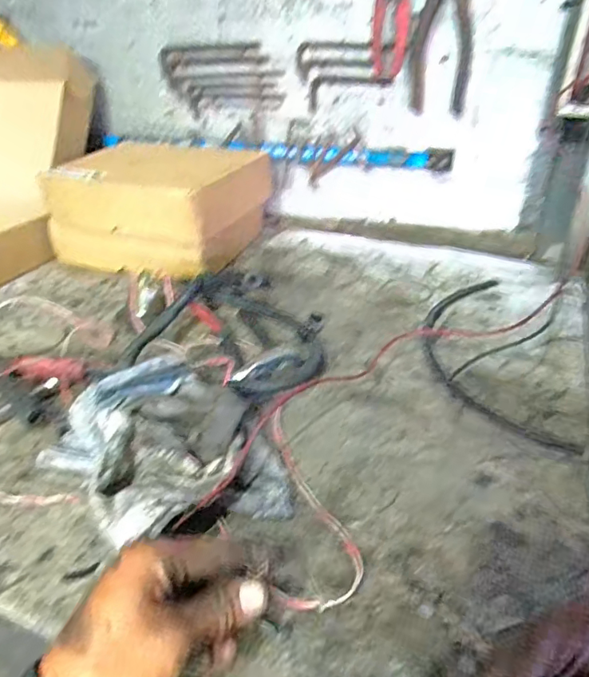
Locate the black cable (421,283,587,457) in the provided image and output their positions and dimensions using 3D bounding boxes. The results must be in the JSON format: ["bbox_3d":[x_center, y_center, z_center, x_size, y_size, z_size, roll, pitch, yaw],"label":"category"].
[{"bbox_3d":[0.211,0.009,0.603,0.118,0.011,0.314,1,35,4],"label":"black cable"}]

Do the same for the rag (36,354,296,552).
[{"bbox_3d":[-0.109,0.097,0.444,0.155,0.062,0.194,-27,42,-31],"label":"rag"}]

